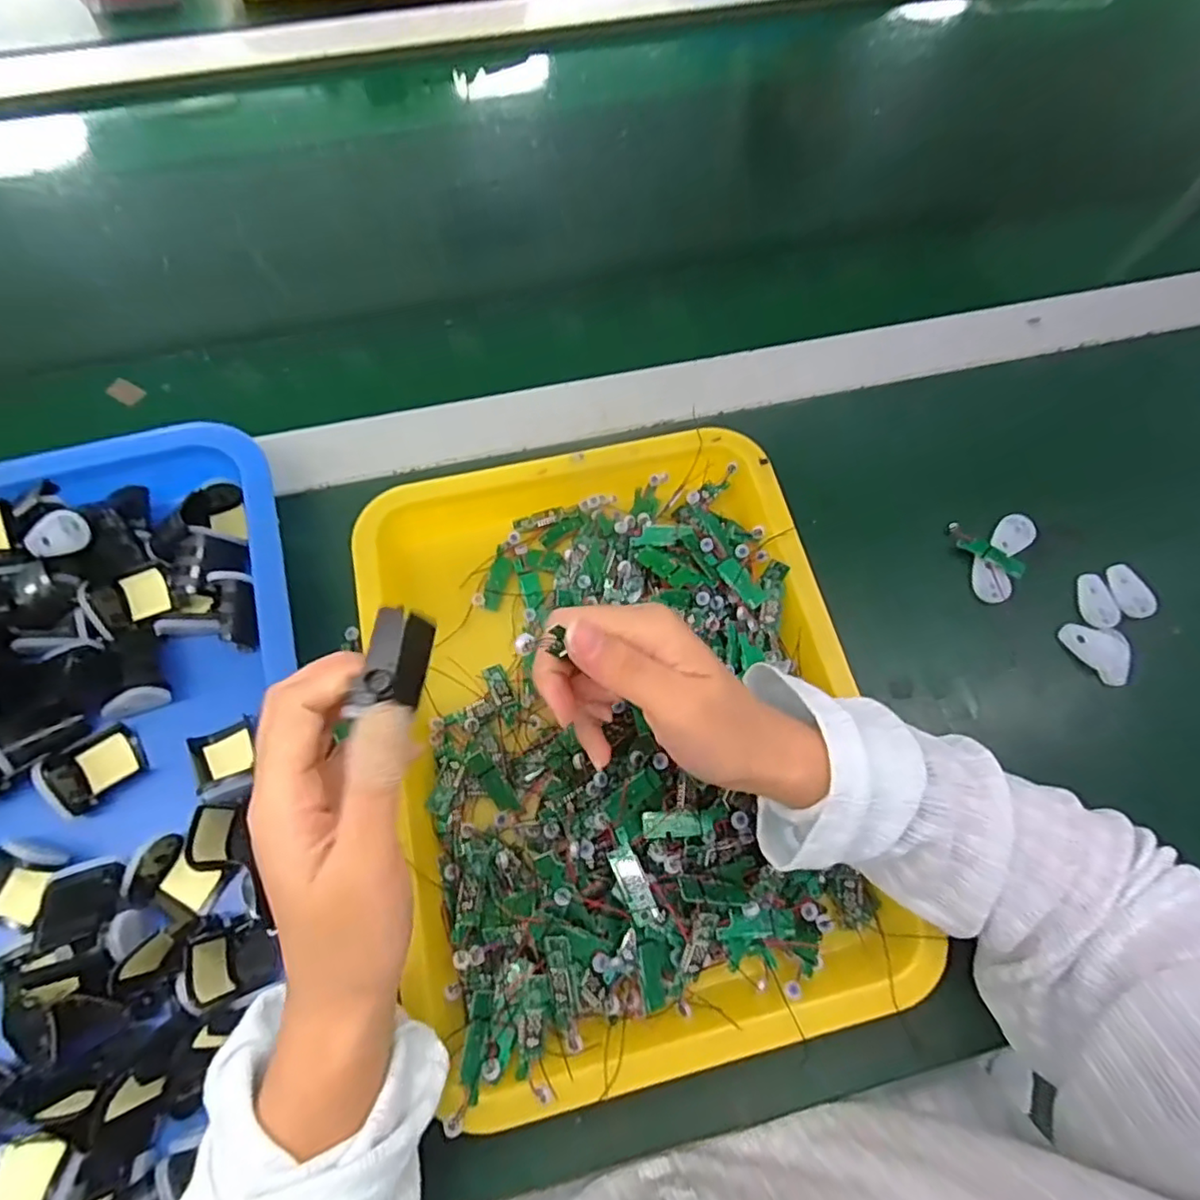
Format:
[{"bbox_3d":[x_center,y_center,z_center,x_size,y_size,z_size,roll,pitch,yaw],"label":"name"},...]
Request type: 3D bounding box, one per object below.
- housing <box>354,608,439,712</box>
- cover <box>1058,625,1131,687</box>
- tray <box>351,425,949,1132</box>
[{"bbox_3d":[-0.074,0.022,0.226,0.015,0.024,0.037,8,68,1],"label":"housing"},{"bbox_3d":[0.309,0.030,0.376,0.023,0.013,0.044,-40,76,-15],"label":"cover"},{"bbox_3d":[0.010,0.062,0.340,0.260,0.035,0.335,-13,71,-7],"label":"tray"}]

